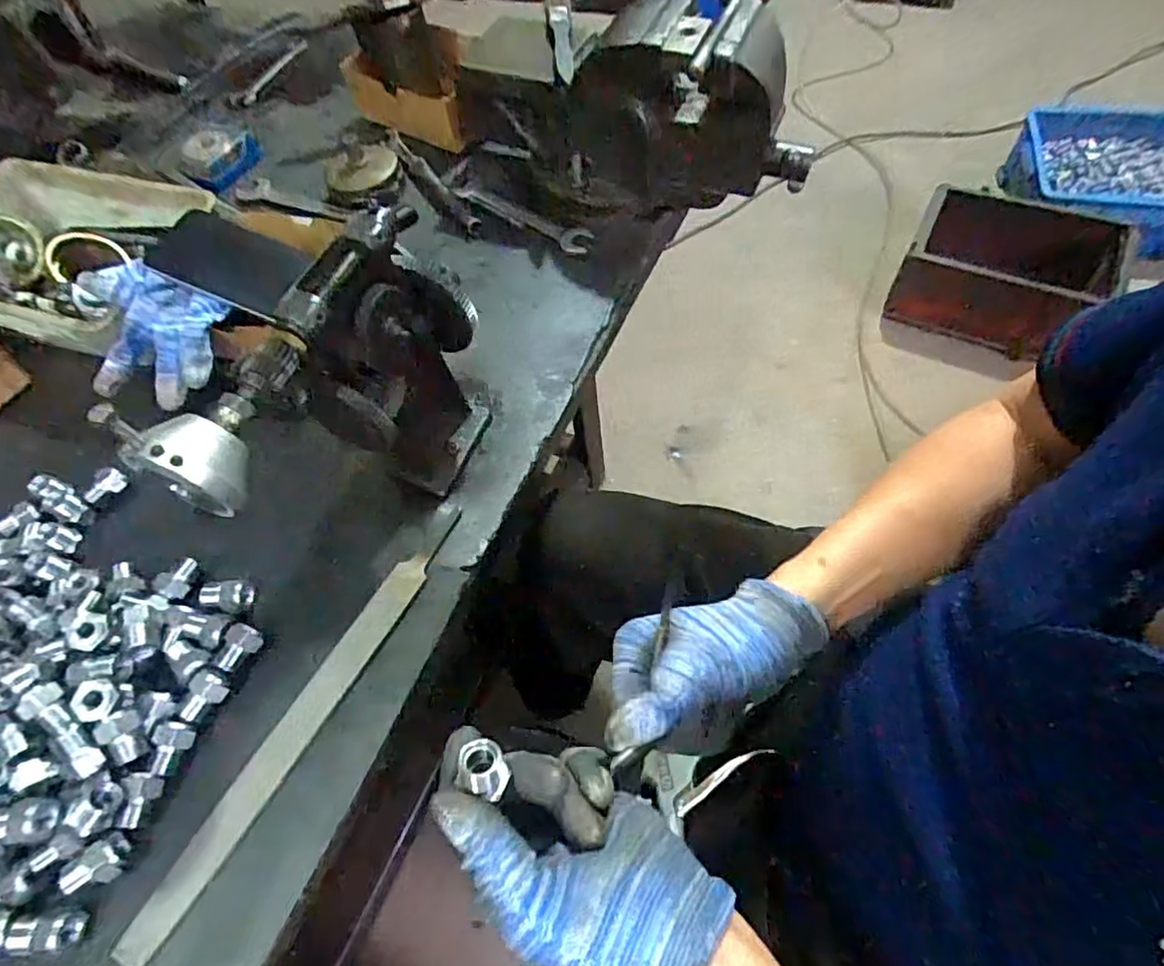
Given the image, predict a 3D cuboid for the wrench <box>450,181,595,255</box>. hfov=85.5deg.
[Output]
[{"bbox_3d":[-0.062,-0.264,0.614,0.167,0.006,0.029,30,65,21],"label":"wrench"}]

